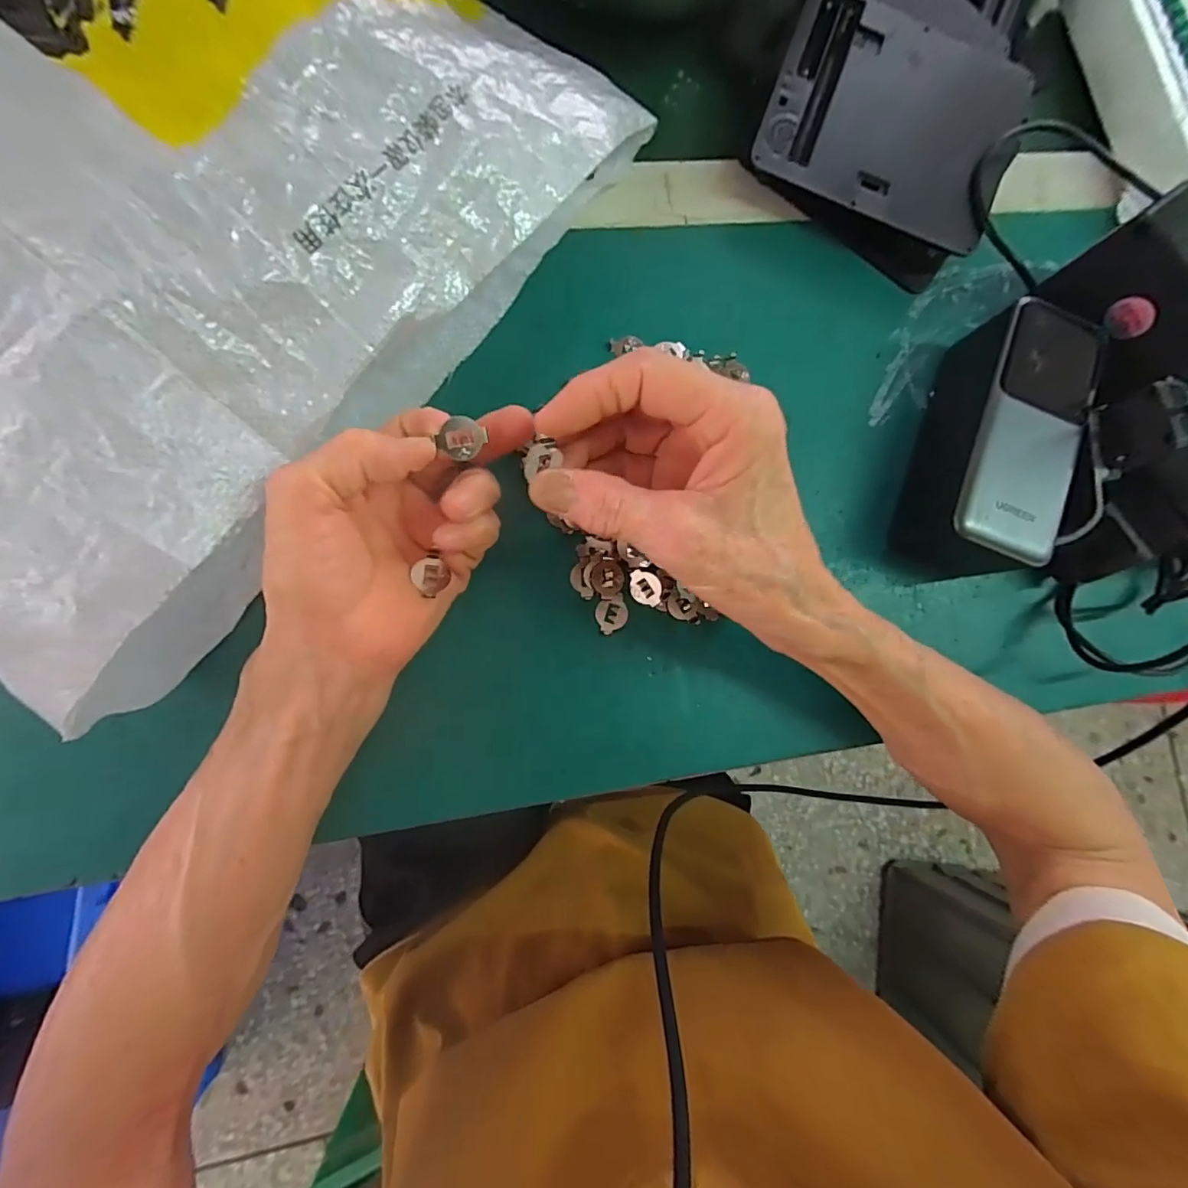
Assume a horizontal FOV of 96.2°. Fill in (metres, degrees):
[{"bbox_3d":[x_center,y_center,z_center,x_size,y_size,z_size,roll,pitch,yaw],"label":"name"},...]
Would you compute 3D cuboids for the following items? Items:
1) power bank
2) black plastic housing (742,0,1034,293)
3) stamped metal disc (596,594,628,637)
[{"bbox_3d":[0.207,-0.075,0.281,0.059,0.054,0.135,19,82,-4],"label":"power bank"},{"bbox_3d":[0.162,-0.254,0.298,0.133,0.031,0.118,24,82,-4],"label":"black plastic housing"},{"bbox_3d":[0.010,0.010,0.274,0.017,0.004,0.017,1,84,-6],"label":"stamped metal disc"}]

